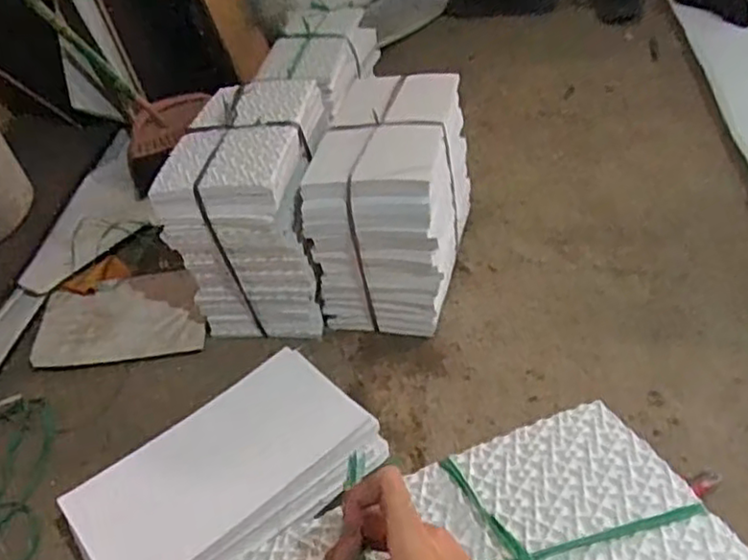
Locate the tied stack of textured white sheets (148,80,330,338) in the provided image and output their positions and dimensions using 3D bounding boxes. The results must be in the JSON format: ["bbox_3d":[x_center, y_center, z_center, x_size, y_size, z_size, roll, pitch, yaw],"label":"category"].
[{"bbox_3d":[-0.146,-0.108,0.929,0.174,0.233,0.293,2,43,10],"label":"tied stack of textured white sheets"}]

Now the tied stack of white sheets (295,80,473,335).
[{"bbox_3d":[0.036,-0.117,0.921,0.156,0.233,0.309,6,43,15],"label":"tied stack of white sheets"}]

